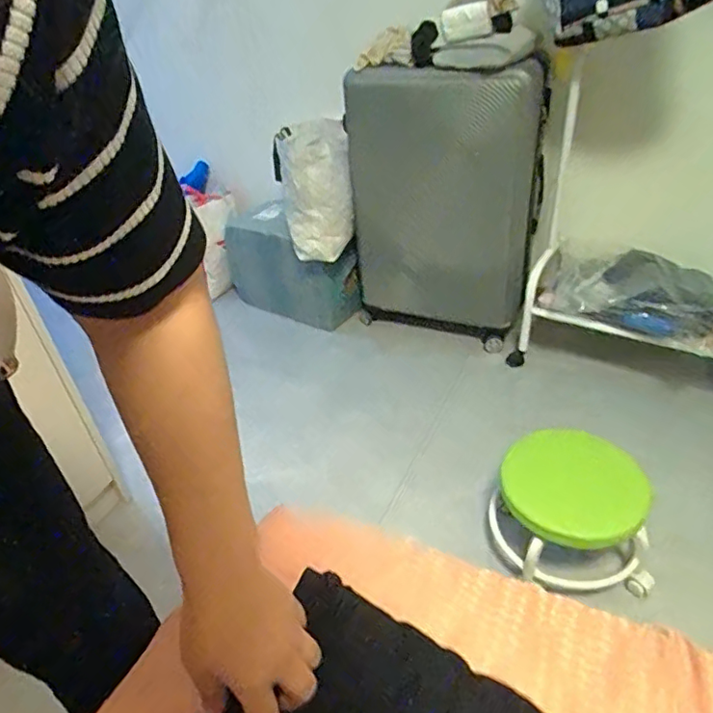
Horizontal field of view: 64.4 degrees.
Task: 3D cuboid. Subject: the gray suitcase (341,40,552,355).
[{"bbox_3d":[0.230,-0.408,1.579,0.522,0.725,0.249,10,39,21],"label":"gray suitcase"}]

